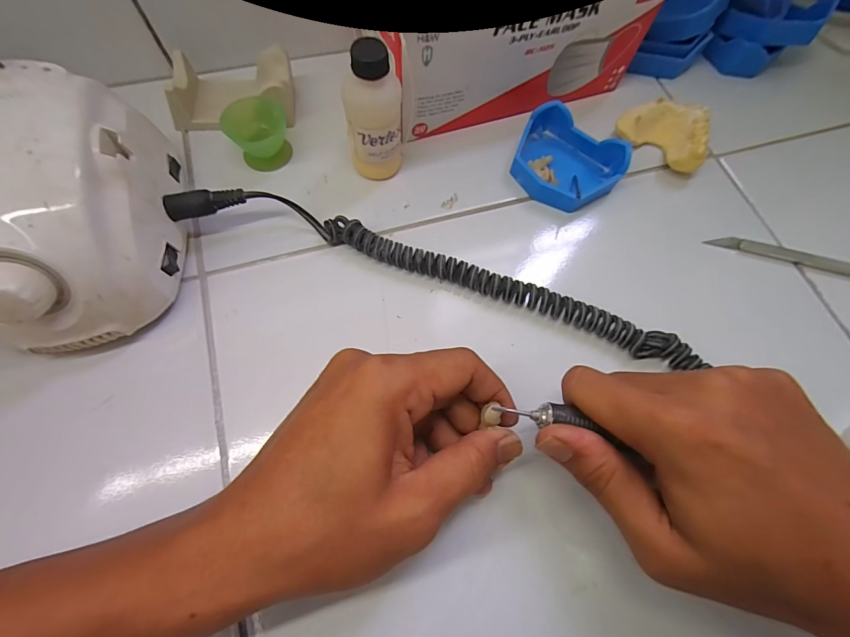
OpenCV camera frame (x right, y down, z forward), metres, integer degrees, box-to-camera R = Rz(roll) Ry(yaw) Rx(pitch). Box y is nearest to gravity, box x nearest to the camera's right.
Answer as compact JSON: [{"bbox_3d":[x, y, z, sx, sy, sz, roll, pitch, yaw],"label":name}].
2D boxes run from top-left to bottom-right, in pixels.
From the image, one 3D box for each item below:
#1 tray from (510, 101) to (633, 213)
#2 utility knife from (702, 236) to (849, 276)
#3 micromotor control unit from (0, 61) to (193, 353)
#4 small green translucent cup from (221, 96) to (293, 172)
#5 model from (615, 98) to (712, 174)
[{"bbox_3d":[0.102,-0.116,0.281,0.079,0.026,0.067,37,72,11],"label":"tray"},{"bbox_3d":[0.274,-0.041,0.270,0.134,0.010,0.010,15,69,3],"label":"utility knife"},{"bbox_3d":[-0.202,-0.058,0.213,0.095,0.082,0.139,-11,70,-7],"label":"micromotor control unit"},{"bbox_3d":[-0.120,-0.135,0.275,0.041,0.030,0.039,1,69,-3],"label":"small green translucent cup"},{"bbox_3d":[0.187,-0.147,0.295,0.066,0.026,0.049,31,71,9],"label":"model"}]

